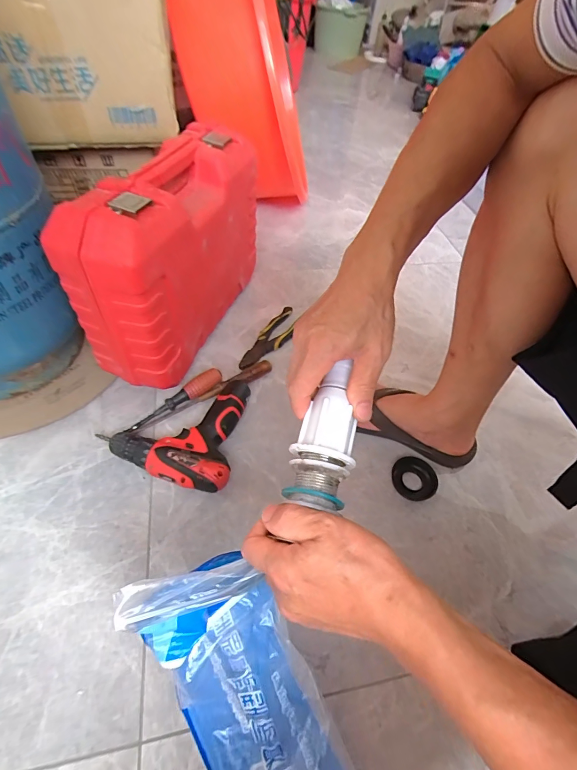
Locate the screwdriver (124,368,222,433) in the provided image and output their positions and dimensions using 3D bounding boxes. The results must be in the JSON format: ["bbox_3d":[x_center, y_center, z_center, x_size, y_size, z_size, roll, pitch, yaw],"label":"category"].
[{"bbox_3d":[-0.191,0.026,0.621,0.175,0.032,0.027,-31,61,-26],"label":"screwdriver"}]

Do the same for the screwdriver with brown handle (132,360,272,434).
[{"bbox_3d":[-0.140,0.016,0.635,0.257,0.028,0.026,-28,59,-25],"label":"screwdriver with brown handle"}]

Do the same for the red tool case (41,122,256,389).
[{"bbox_3d":[-0.184,-0.223,0.609,0.125,0.257,0.377,17,52,8],"label":"red tool case"}]

